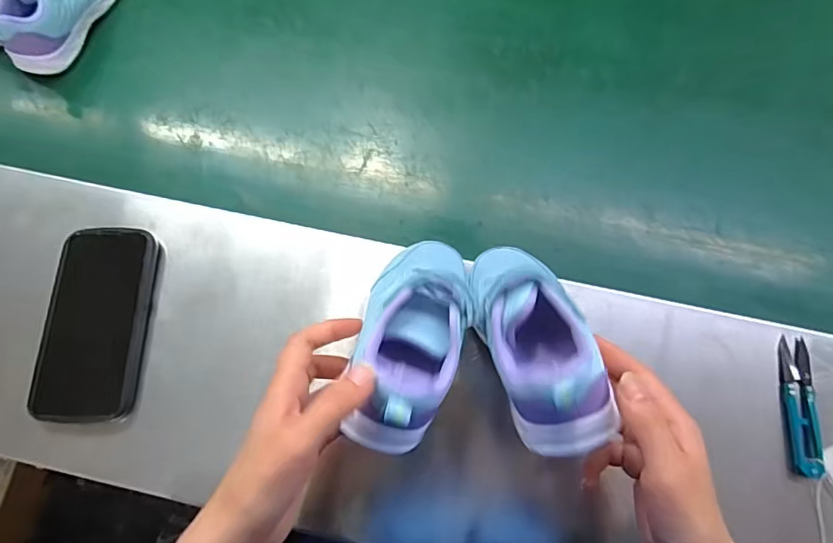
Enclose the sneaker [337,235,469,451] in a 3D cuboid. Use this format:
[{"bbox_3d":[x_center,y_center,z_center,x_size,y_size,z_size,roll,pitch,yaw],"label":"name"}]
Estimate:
[{"bbox_3d":[0.000,0.037,0.348,0.068,0.063,0.163,12,47,4],"label":"sneaker"}]

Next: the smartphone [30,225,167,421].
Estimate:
[{"bbox_3d":[-0.272,0.043,0.428,0.082,0.018,0.161,1,74,1],"label":"smartphone"}]

